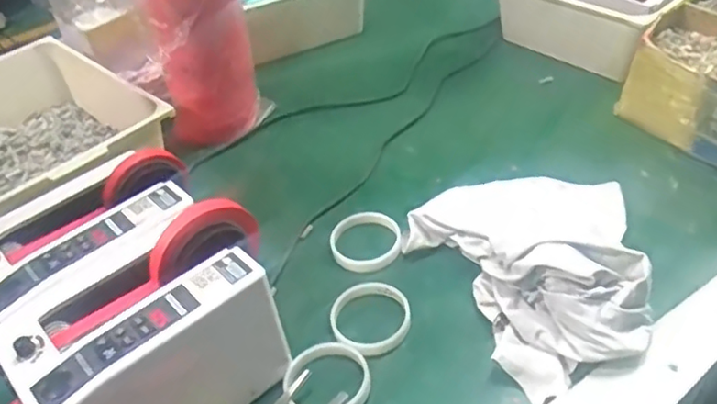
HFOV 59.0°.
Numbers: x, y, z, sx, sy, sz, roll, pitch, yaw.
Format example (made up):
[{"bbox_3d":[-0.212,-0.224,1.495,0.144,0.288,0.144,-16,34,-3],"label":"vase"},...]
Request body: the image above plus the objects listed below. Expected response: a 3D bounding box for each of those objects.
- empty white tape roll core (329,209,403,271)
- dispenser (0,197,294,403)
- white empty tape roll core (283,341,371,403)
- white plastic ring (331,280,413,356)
[{"bbox_3d":[0.007,0.044,0.757,0.083,0.019,0.076,-10,42,-5],"label":"empty white tape roll core"},{"bbox_3d":[-0.180,0.120,0.587,0.246,0.154,0.140,-33,48,-27],"label":"dispenser"},{"bbox_3d":[-0.031,0.174,0.618,0.081,0.019,0.080,-17,43,-12],"label":"white empty tape roll core"},{"bbox_3d":[0.012,0.120,0.674,0.084,0.011,0.089,-3,41,3],"label":"white plastic ring"}]

